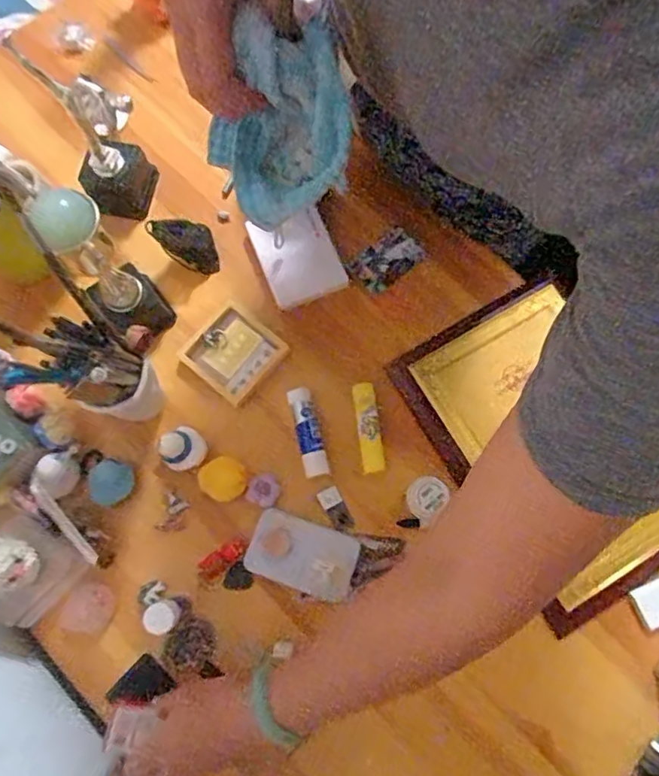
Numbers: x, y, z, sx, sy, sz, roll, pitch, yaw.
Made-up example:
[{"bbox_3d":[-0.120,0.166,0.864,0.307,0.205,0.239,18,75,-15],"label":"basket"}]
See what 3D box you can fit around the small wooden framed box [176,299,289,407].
[{"bbox_3d":[-0.107,-0.042,0.631,0.092,0.017,0.092,38,78,8],"label":"small wooden framed box"}]

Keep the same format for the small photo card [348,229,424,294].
[{"bbox_3d":[0.068,-0.153,0.674,0.081,0.006,0.053,-40,79,-4],"label":"small photo card"}]

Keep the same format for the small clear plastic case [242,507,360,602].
[{"bbox_3d":[-0.028,0.170,0.579,0.107,0.026,0.067,20,76,4],"label":"small clear plastic case"}]

